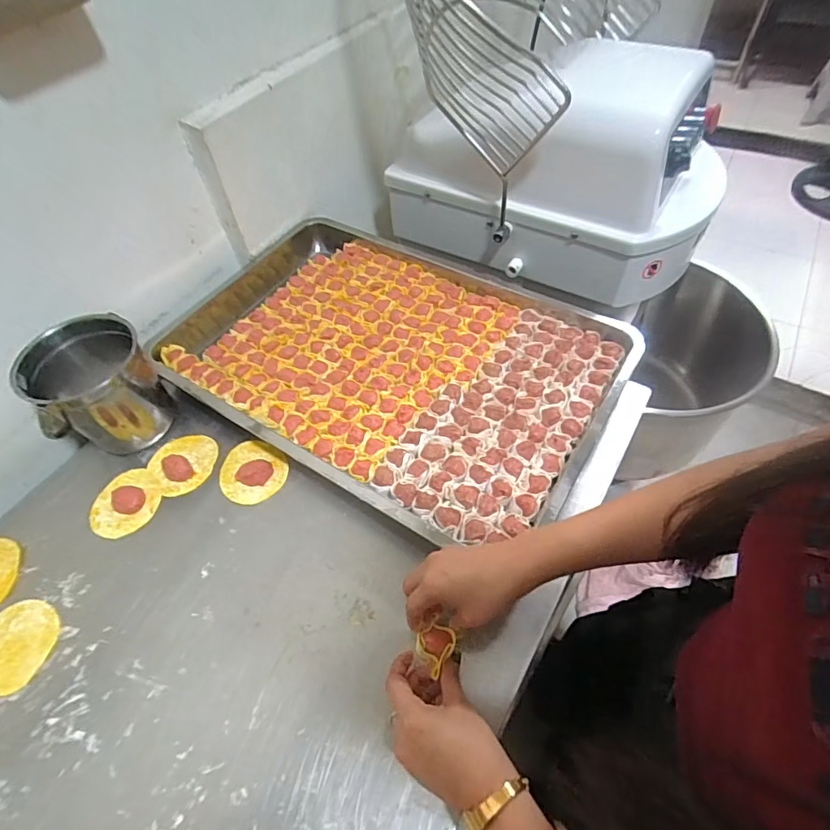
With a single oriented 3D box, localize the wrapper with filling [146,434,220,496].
[{"bbox_3d":[-0.291,0.055,0.601,0.080,0.021,0.076,-2,56,3],"label":"wrapper with filling"}]

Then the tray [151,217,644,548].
[{"bbox_3d":[-0.052,-0.092,0.667,0.612,0.041,0.398,28,62,21],"label":"tray"}]

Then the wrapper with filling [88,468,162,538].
[{"bbox_3d":[-0.352,0.107,0.574,0.079,0.009,0.078,-2,56,3],"label":"wrapper with filling"}]

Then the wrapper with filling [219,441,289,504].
[{"bbox_3d":[-0.204,0.067,0.588,0.085,0.022,0.079,-2,54,3],"label":"wrapper with filling"}]

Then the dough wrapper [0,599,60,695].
[{"bbox_3d":[-0.408,0.232,0.490,0.084,0.004,0.075,27,62,21],"label":"dough wrapper"}]

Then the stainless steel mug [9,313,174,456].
[{"bbox_3d":[-0.388,-0.029,0.595,0.104,0.139,0.142,37,66,25],"label":"stainless steel mug"}]

